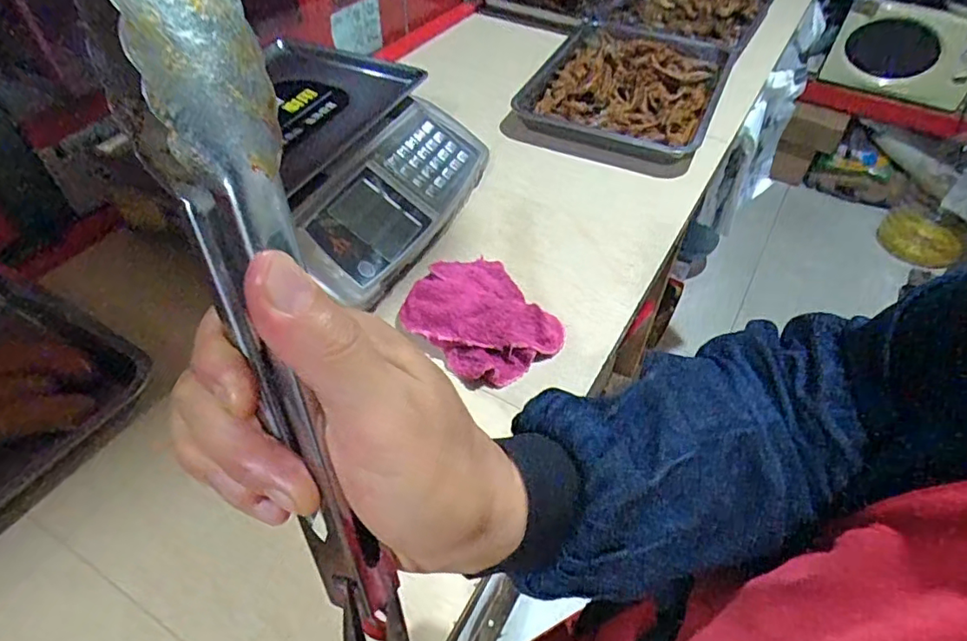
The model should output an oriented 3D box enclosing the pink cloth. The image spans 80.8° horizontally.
[{"bbox_3d":[-0.003,-0.008,0.593,0.129,0.045,0.152,-34,57,-28],"label":"pink cloth"}]

